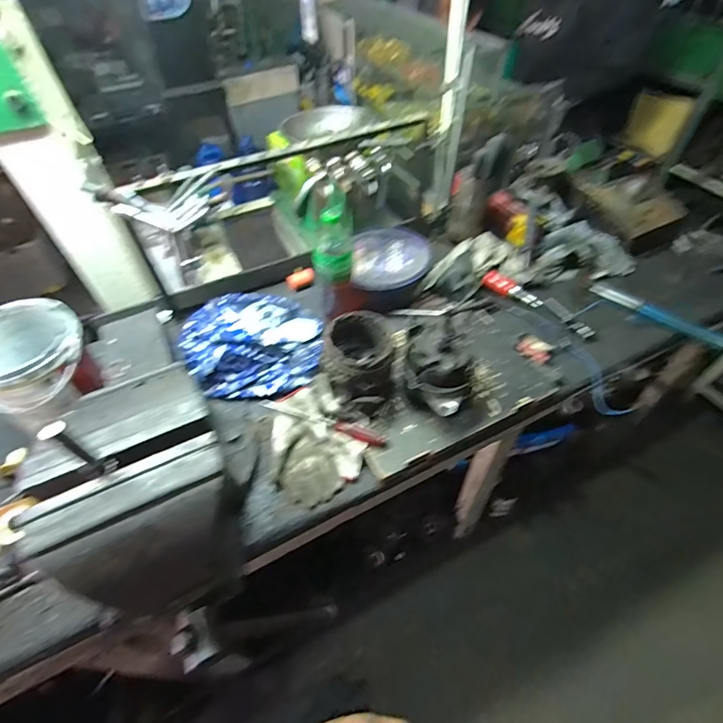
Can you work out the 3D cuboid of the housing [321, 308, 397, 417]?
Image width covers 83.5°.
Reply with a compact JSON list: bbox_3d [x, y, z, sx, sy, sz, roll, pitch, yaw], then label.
[{"bbox_3d":[-0.004,0.007,0.742,0.129,0.135,0.158,-1,51,2],"label":"housing"}]

